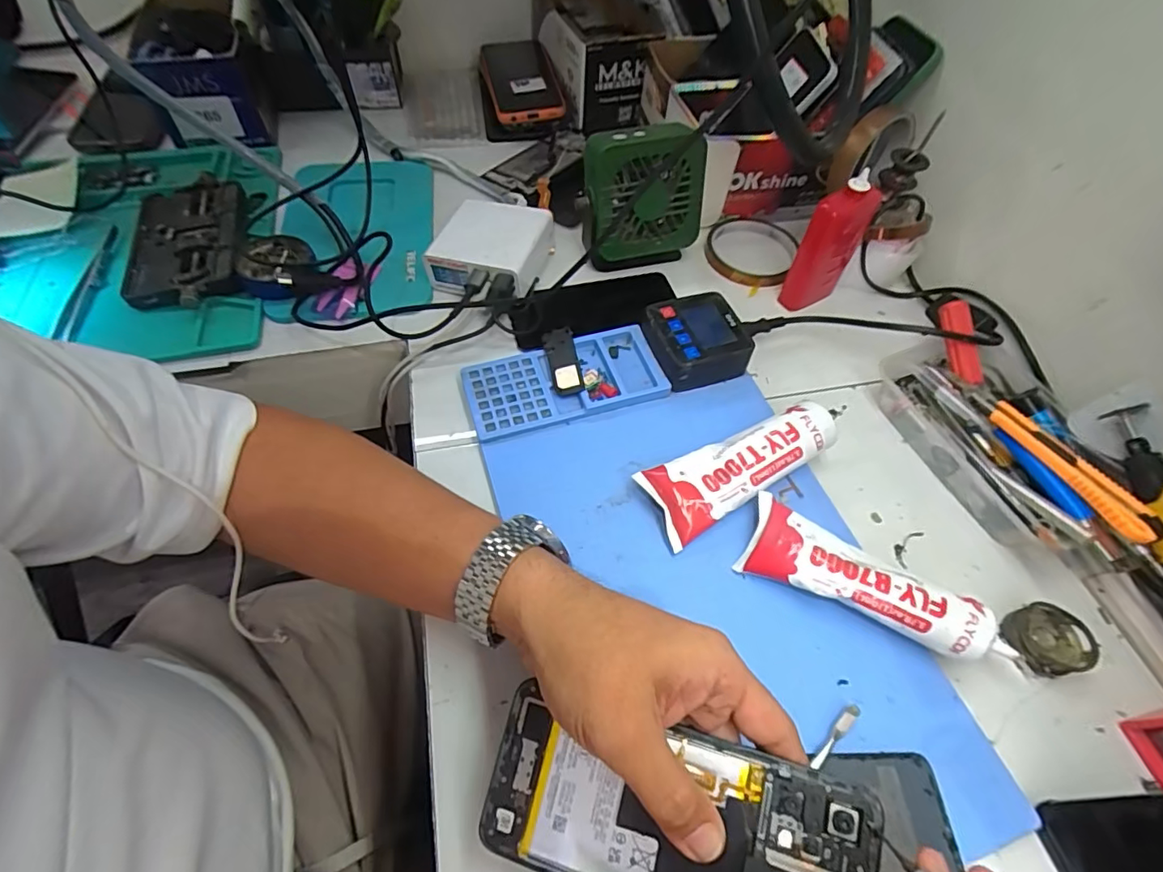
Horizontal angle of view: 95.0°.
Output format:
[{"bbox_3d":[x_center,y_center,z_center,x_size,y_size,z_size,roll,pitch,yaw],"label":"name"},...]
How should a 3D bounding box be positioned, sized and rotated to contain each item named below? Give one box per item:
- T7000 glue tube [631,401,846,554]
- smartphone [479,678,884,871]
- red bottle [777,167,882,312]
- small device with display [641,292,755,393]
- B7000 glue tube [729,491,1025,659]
[{"bbox_3d":[0.112,0.019,0.365,0.143,0.036,0.053,-24,62,-17],"label":"T7000 glue tube"},{"bbox_3d":[0.039,0.168,0.231,0.163,0.004,0.071,11,74,13],"label":"smartphone"},{"bbox_3d":[0.212,-0.163,0.451,0.034,0.107,0.055,39,64,20],"label":"red bottle"},{"bbox_3d":[0.088,-0.079,0.426,0.075,0.031,0.071,-15,59,-12],"label":"small device with display"},{"bbox_3d":[0.173,0.088,0.323,0.145,0.035,0.048,25,60,13],"label":"B7000 glue tube"}]

